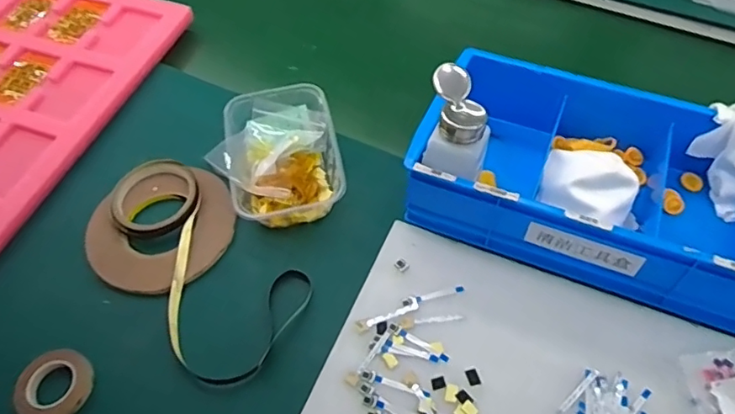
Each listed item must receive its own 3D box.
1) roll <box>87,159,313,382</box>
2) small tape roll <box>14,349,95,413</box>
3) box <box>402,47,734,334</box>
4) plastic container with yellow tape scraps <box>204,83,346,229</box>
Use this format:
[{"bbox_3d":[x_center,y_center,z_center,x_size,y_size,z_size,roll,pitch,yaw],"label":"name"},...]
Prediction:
[{"bbox_3d":[-0.179,0.054,0.559,0.146,0.031,0.265,-37,61,-21],"label":"roll"},{"bbox_3d":[-0.280,0.163,0.496,0.063,0.024,0.063,-1,55,2],"label":"small tape roll"},{"bbox_3d":[0.235,-0.035,0.542,0.347,0.094,0.215,21,58,16],"label":"box"},{"bbox_3d":[-0.100,-0.057,0.610,0.130,0.052,0.163,-11,55,-5],"label":"plastic container with yellow tape scraps"}]

